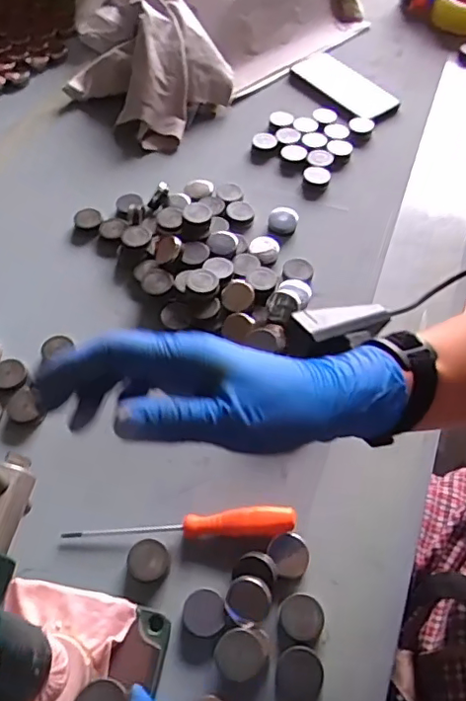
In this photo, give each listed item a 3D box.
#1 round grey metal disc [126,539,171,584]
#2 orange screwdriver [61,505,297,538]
[{"bbox_3d":[-0.066,0.164,0.436,0.031,0.007,0.032,1,57,-2],"label":"round grey metal disc"},{"bbox_3d":[-0.042,0.145,0.452,0.184,0.019,0.021,-4,57,-5],"label":"orange screwdriver"}]

